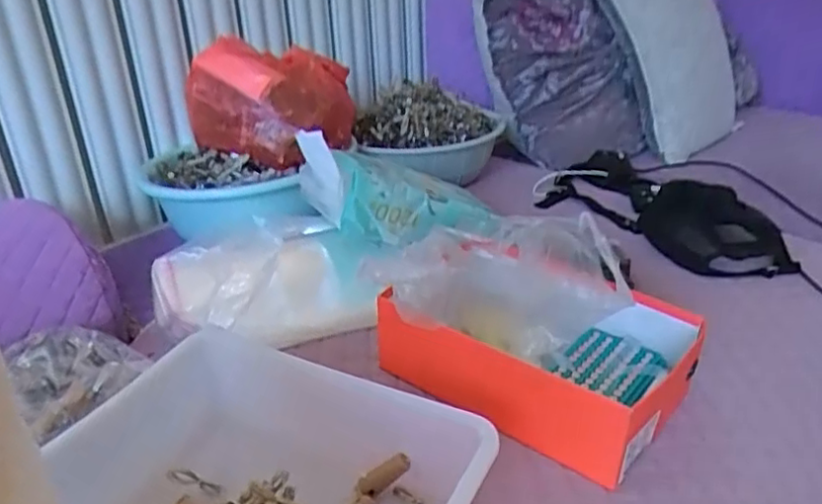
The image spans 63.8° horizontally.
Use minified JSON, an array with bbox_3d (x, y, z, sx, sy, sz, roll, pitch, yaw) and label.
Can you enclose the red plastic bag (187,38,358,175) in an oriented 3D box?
[{"bbox_3d":[-0.219,-0.242,1.059,0.261,0.163,0.174,-10,28,-15],"label":"red plastic bag"}]

